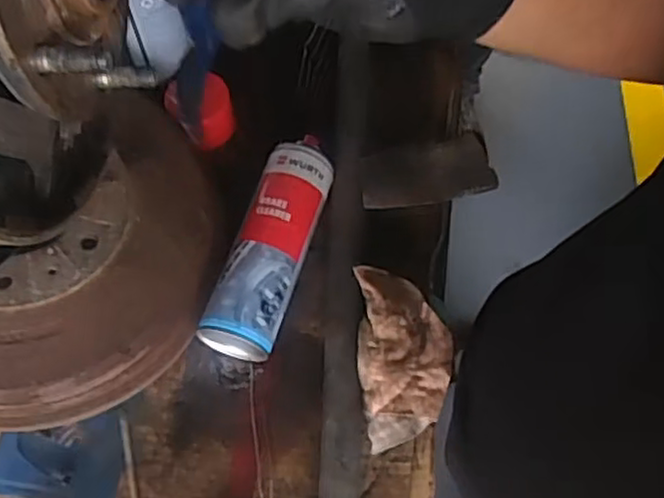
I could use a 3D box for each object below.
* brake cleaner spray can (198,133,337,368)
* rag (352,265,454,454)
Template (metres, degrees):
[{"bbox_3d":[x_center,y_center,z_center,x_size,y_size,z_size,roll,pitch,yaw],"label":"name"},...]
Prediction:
[{"bbox_3d":[-0.051,-0.007,0.627,0.060,0.056,0.206,16,67,8],"label":"brake cleaner spray can"},{"bbox_3d":[0.059,0.084,0.568,0.074,0.020,0.149,0,65,1],"label":"rag"}]

